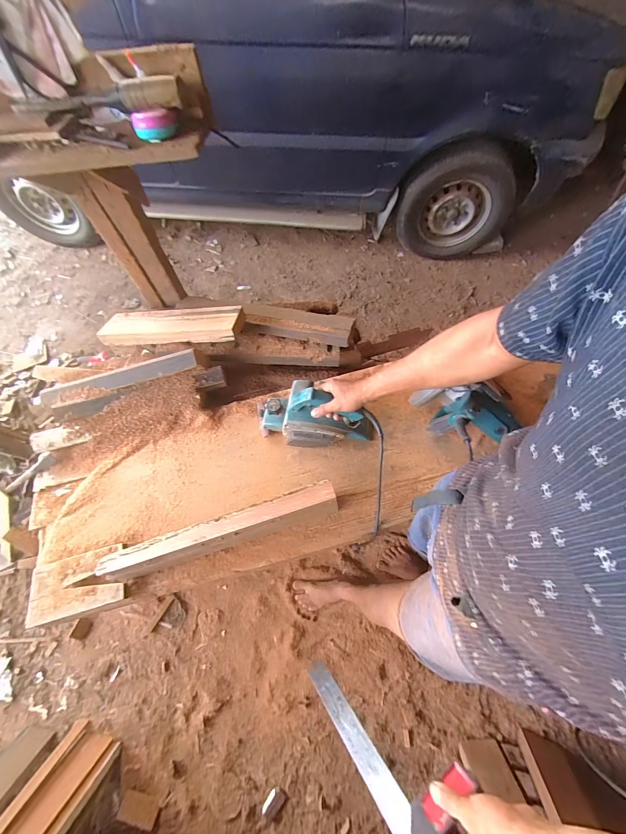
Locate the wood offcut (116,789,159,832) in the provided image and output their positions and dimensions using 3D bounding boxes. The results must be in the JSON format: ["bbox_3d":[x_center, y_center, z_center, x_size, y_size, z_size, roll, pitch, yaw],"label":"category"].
[{"bbox_3d":[-0.520,1.177,0.956,0.110,0.018,0.064,22,52,-2],"label":"wood offcut"}]

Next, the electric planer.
[{"bbox_3d":[-0.001,-0.018,0.755,0.273,0.149,0.140,-4,62,-1],"label":"electric planer"}]

